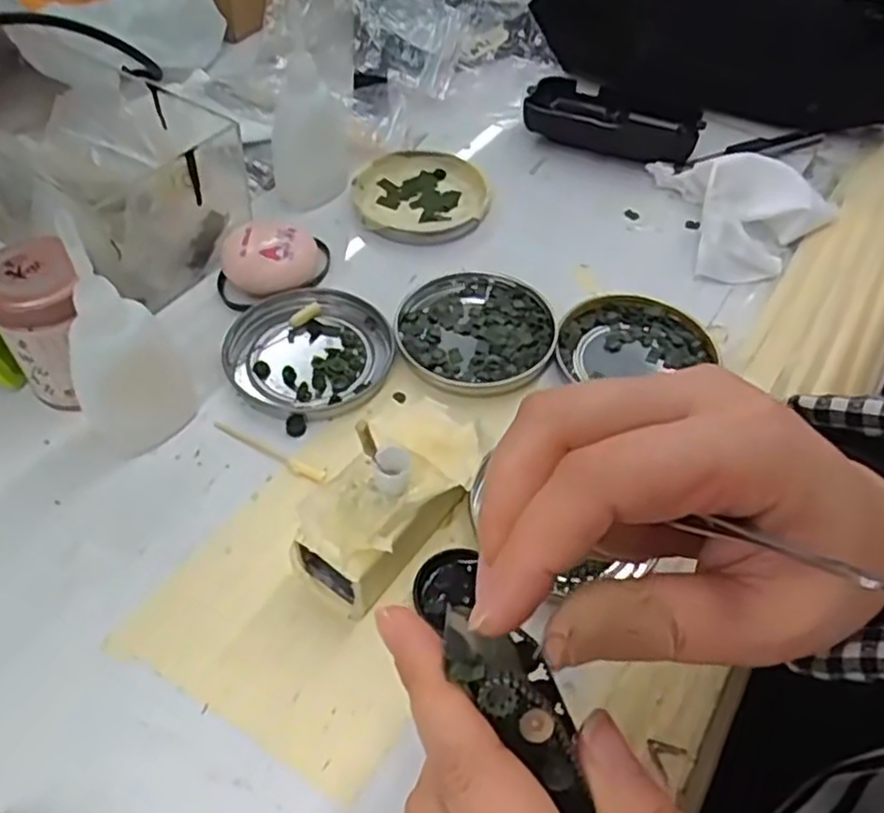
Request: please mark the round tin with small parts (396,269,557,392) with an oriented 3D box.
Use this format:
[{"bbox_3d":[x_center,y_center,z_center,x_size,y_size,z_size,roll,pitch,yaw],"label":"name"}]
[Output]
[{"bbox_3d":[0.016,-0.040,0.370,0.078,0.008,0.081,1,51,-2],"label":"round tin with small parts"}]

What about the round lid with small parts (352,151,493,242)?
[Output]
[{"bbox_3d":[-0.012,-0.126,0.439,0.080,0.012,0.080,1,51,-2],"label":"round lid with small parts"}]

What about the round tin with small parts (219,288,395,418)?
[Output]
[{"bbox_3d":[-0.065,-0.028,0.358,0.079,0.007,0.076,1,51,-2],"label":"round tin with small parts"}]

